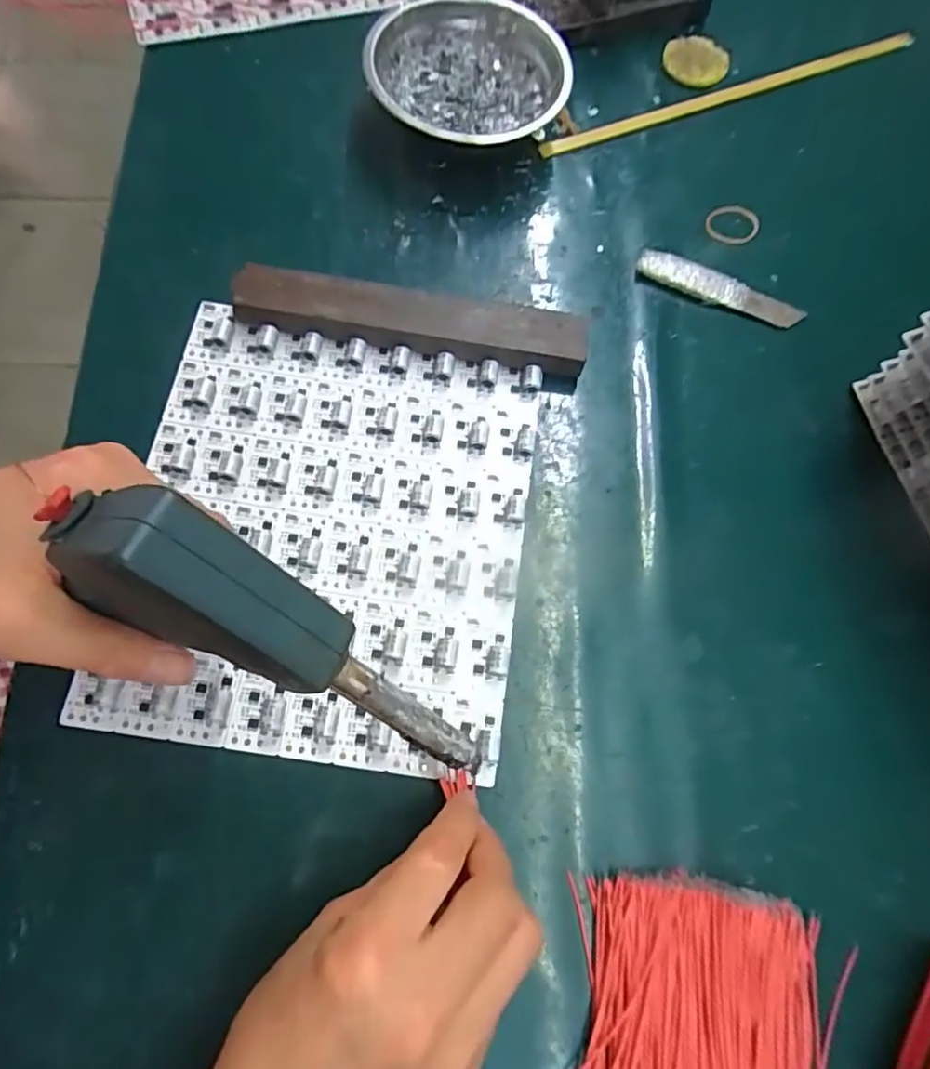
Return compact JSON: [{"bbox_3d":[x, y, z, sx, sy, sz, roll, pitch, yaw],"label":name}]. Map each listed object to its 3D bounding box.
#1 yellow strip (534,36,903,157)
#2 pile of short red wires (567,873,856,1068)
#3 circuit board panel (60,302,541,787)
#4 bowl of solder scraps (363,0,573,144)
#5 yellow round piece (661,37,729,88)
[{"bbox_3d":[0.188,-0.310,0.422,0.297,0.005,0.014,-20,73,-9],"label":"yellow strip"},{"bbox_3d":[0.102,0.202,0.251,0.112,0.014,0.099,13,71,2],"label":"pile of short red wires"},{"bbox_3d":[-0.071,-0.004,0.313,0.200,0.012,0.223,8,71,2],"label":"circuit board panel"},{"bbox_3d":[0.003,-0.295,0.394,0.124,0.044,0.122,1,71,-2],"label":"bowl of solder scraps"},{"bbox_3d":[0.167,-0.339,0.435,0.042,0.010,0.043,1,71,-2],"label":"yellow round piece"}]

